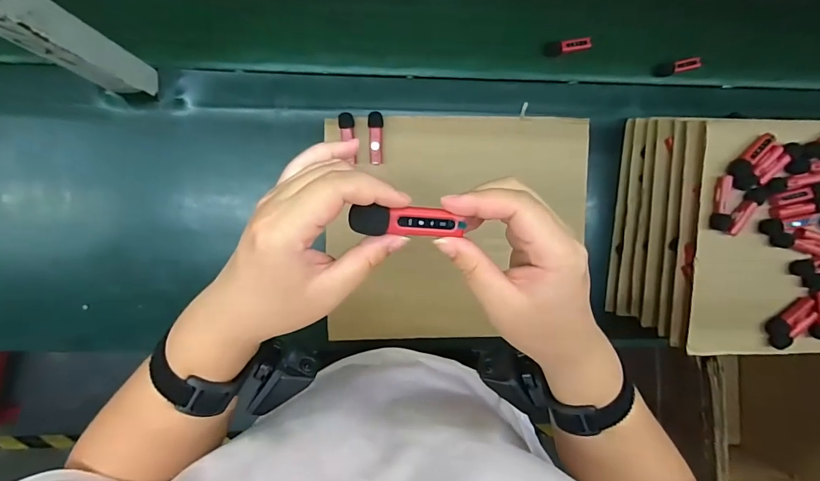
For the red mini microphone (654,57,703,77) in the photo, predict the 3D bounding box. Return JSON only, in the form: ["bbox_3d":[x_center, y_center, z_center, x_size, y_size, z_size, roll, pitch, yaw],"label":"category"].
[{"bbox_3d":[0.407,-0.263,0.634,0.066,0.014,0.020,-7,92,12],"label":"red mini microphone"}]

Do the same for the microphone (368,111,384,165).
[{"bbox_3d":[-0.045,-0.132,0.537,0.018,0.008,0.065,3,92,-4],"label":"microphone"}]

